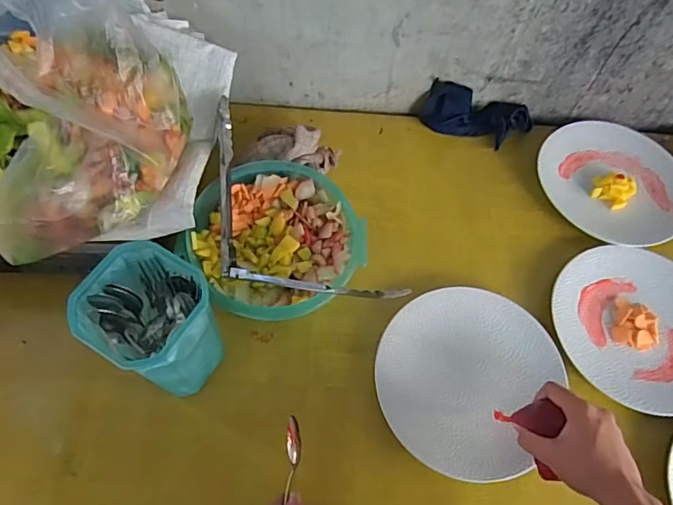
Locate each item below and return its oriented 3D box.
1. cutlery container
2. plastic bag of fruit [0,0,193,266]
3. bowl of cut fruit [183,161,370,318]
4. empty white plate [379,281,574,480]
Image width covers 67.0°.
[{"bbox_3d":[-0.168,0.075,0.497,0.098,0.163,0.094,1,64,-2],"label":"cutlery container"},{"bbox_3d":[-0.249,-0.153,0.456,0.206,0.193,0.205,-30,69,-16],"label":"plastic bag of fruit"},{"bbox_3d":[-0.070,-0.010,0.599,0.178,0.069,0.188,1,63,-2],"label":"bowl of cut fruit"},{"bbox_3d":[0.138,0.132,0.556,0.180,0.024,0.195,1,63,-2],"label":"empty white plate"}]

